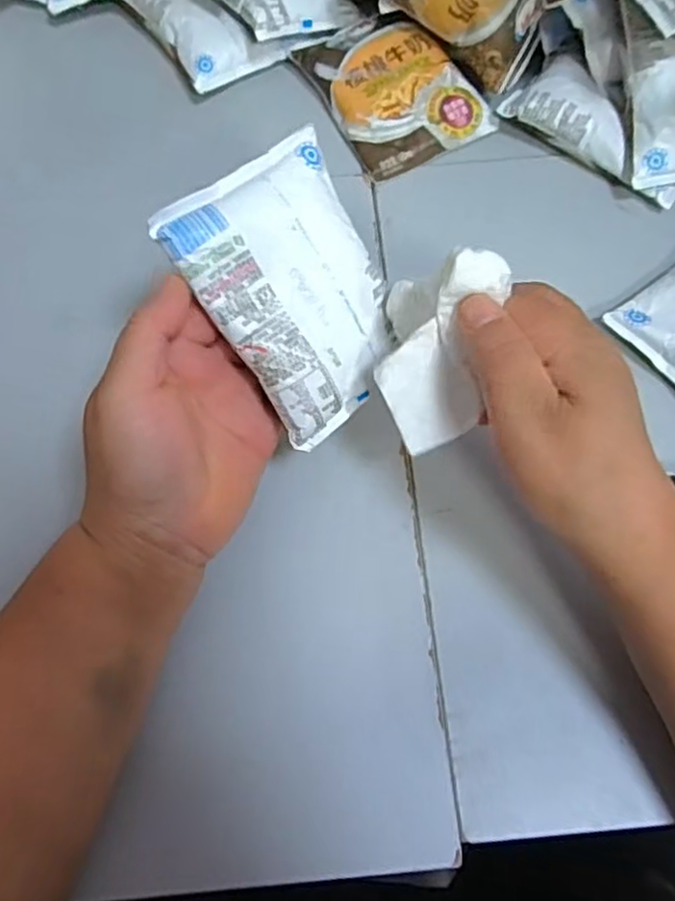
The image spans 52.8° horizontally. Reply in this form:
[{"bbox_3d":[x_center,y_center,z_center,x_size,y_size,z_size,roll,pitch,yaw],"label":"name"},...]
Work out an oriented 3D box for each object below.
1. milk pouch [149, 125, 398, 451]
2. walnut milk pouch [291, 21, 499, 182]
[{"bbox_3d":[-0.016,-0.075,0.324,0.087,0.013,0.122,-39,107,-16],"label":"milk pouch"},{"bbox_3d":[0.041,-0.249,0.469,0.095,0.025,0.110,-25,70,-9],"label":"walnut milk pouch"}]

